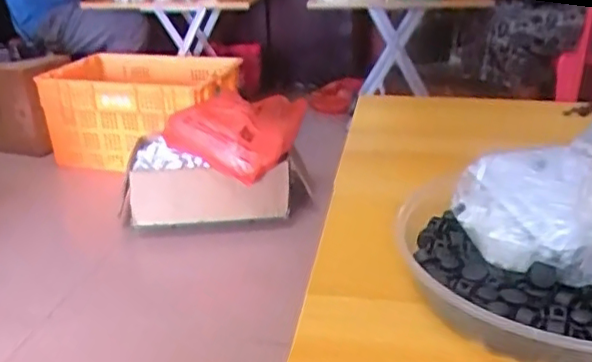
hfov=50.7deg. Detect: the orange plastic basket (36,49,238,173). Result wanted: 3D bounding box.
[{"bbox_3d":[-0.467,-0.213,1.891,0.518,0.287,0.394,11,27,30],"label":"orange plastic basket"}]

